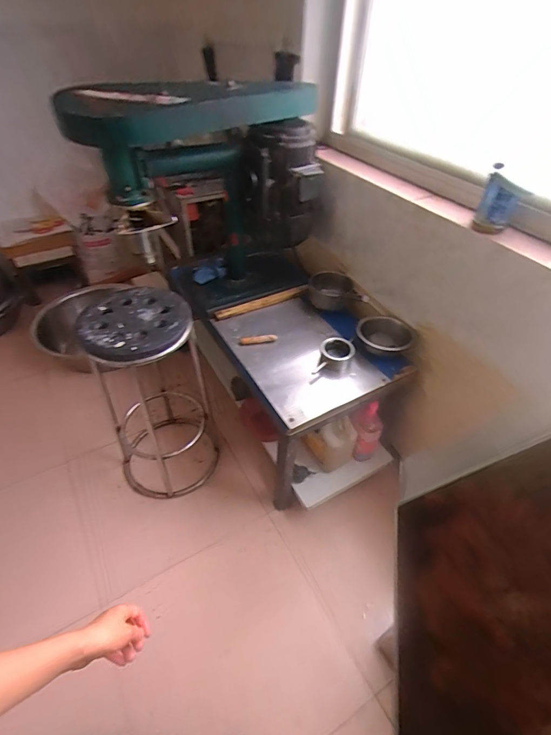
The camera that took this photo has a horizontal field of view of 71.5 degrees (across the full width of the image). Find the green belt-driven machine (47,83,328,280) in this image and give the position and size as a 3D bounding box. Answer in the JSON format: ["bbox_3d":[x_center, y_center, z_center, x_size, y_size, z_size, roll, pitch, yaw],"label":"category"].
[{"bbox_3d":[-0.194,-0.514,1.209,0.714,0.602,0.278,-24,51,-24],"label":"green belt-driven machine"}]

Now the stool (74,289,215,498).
[{"bbox_3d":[-0.428,0.087,1.385,0.346,0.760,0.405,-20,49,-20],"label":"stool"}]

